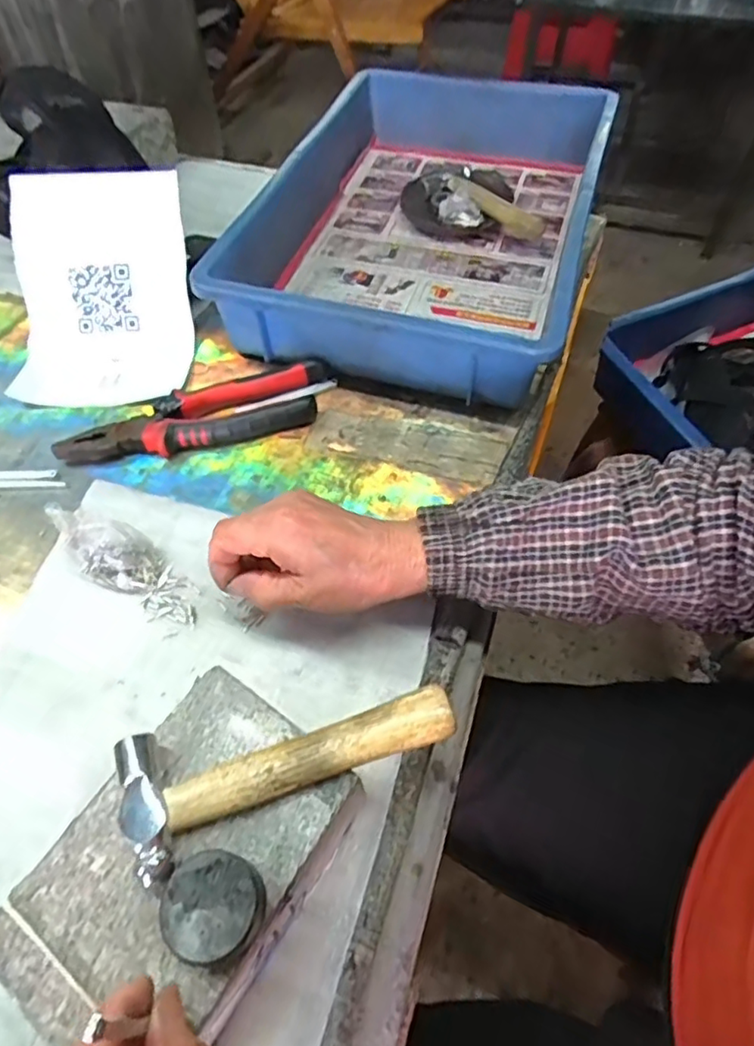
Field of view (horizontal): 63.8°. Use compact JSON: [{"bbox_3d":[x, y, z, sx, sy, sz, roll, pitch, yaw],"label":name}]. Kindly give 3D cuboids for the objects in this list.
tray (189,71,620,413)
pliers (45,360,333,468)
[{"bbox_3d":[0.060,-0.324,0.609,0.293,0.083,0.502,14,57,11],"label":"tray"},{"bbox_3d":[-0.141,-0.081,0.483,0.211,0.022,0.055,-16,56,-10],"label":"pliers"}]

